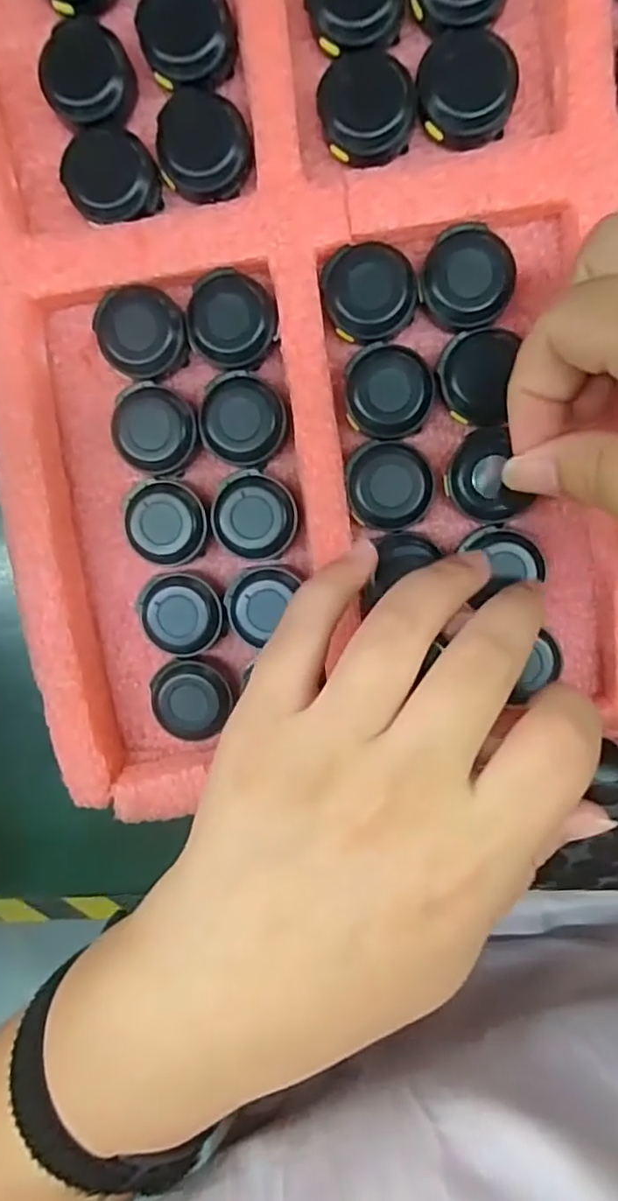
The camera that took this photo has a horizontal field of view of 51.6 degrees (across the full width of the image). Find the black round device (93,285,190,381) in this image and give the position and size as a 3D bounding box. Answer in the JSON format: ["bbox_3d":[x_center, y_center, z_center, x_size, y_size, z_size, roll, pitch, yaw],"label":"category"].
[{"bbox_3d":[-0.057,-0.091,0.217,0.028,0.012,0.030,1,97,5],"label":"black round device"}]

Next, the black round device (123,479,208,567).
[{"bbox_3d":[-0.050,-0.028,0.226,0.027,0.012,0.029,1,97,5],"label":"black round device"}]

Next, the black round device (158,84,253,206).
[{"bbox_3d":[-0.034,-0.148,0.207,0.029,0.007,0.032,-6,97,6],"label":"black round device"}]

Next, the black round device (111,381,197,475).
[{"bbox_3d":[-0.053,-0.059,0.221,0.029,0.013,0.027,1,97,5],"label":"black round device"}]

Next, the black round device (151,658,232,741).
[{"bbox_3d":[-0.042,0.035,0.234,0.028,0.013,0.025,30,99,1],"label":"black round device"}]

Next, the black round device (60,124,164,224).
[{"bbox_3d":[-0.066,-0.140,0.211,0.028,0.009,0.032,-29,94,8],"label":"black round device"}]

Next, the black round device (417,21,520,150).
[{"bbox_3d":[0.049,-0.160,0.198,0.030,0.007,0.030,1,97,5],"label":"black round device"}]

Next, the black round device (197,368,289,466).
[{"bbox_3d":[-0.022,-0.061,0.218,0.029,0.010,0.030,1,97,5],"label":"black round device"}]

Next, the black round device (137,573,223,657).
[{"bbox_3d":[-0.045,0.005,0.230,0.028,0.012,0.028,1,97,5],"label":"black round device"}]

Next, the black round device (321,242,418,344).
[{"bbox_3d":[0.020,-0.101,0.210,0.029,0.011,0.030,1,97,5],"label":"black round device"}]

